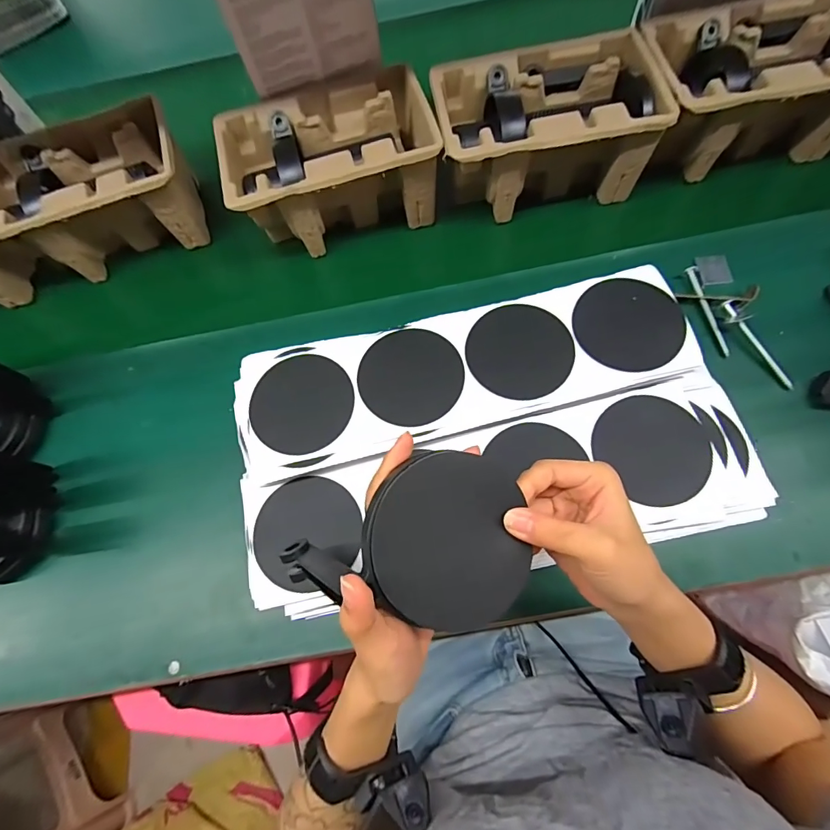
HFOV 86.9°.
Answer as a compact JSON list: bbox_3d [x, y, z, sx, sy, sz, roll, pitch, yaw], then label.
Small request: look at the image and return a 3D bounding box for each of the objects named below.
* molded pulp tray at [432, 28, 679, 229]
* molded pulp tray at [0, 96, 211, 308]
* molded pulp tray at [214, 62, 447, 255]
[{"bbox_3d":[0.135,-0.314,0.487,0.218,0.104,0.137,-8,70,0],"label":"molded pulp tray"},{"bbox_3d":[-0.396,-0.247,0.519,0.264,0.104,0.138,-18,71,-4],"label":"molded pulp tray"},{"bbox_3d":[-0.095,-0.282,0.500,0.216,0.102,0.144,-15,70,-3],"label":"molded pulp tray"}]

